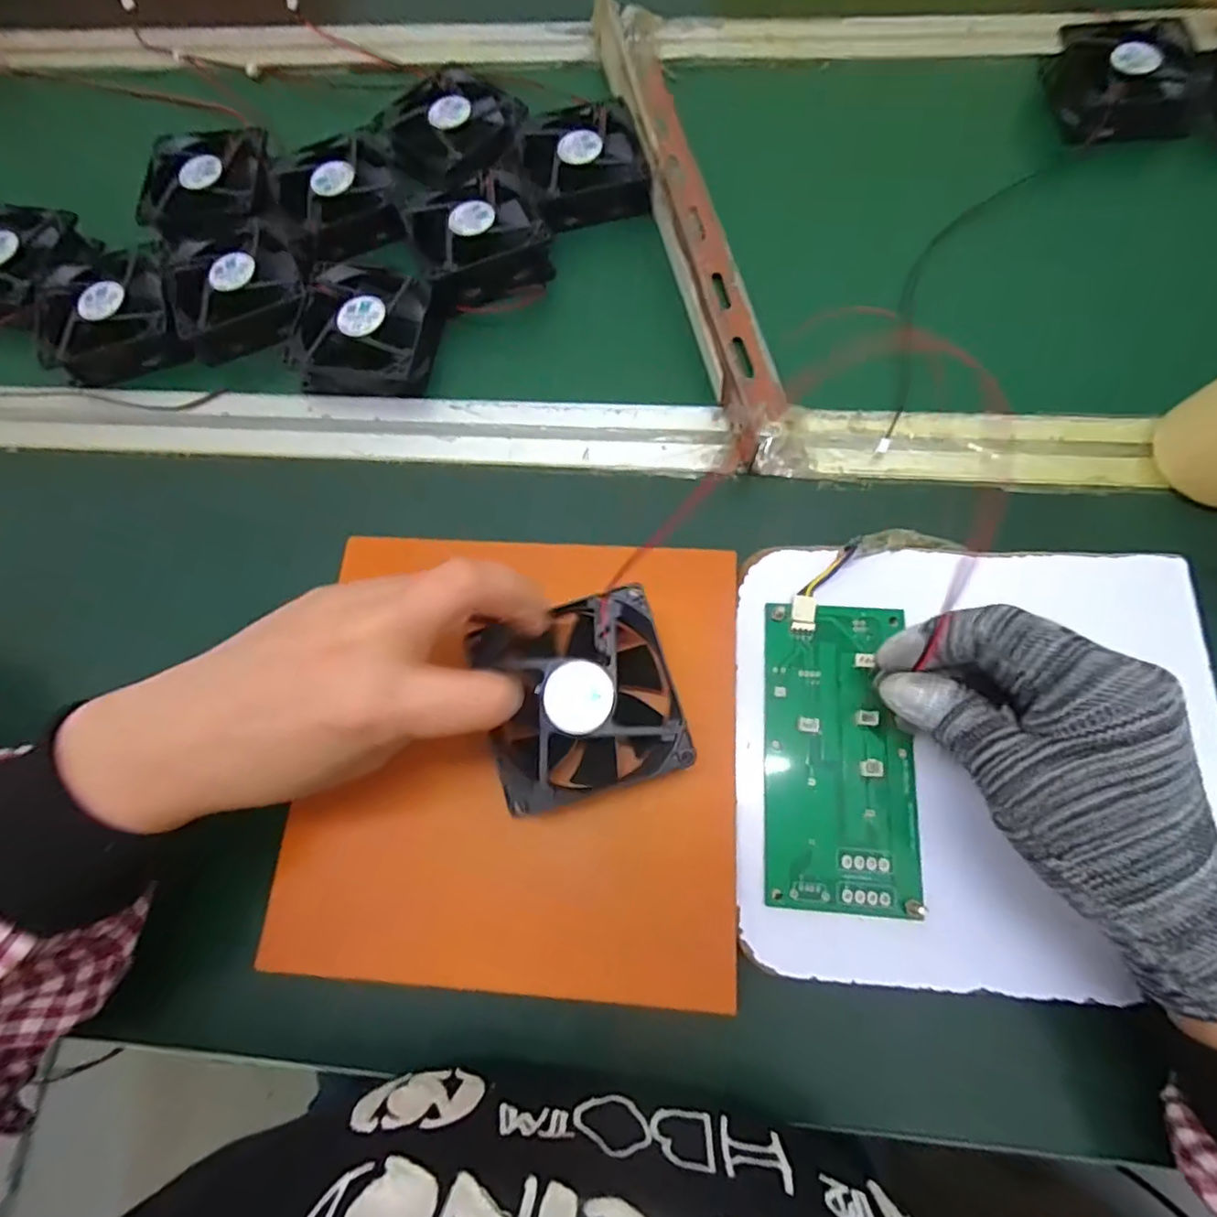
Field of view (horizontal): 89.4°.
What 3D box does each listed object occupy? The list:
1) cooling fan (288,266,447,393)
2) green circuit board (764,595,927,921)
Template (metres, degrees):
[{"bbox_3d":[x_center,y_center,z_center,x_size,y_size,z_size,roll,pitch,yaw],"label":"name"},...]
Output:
[{"bbox_3d":[-0.145,-0.173,0.380,0.082,0.025,0.087,-1,71,2],"label":"cooling fan"},{"bbox_3d":[0.103,0.063,0.277,0.066,0.009,0.133,0,74,2],"label":"green circuit board"}]

